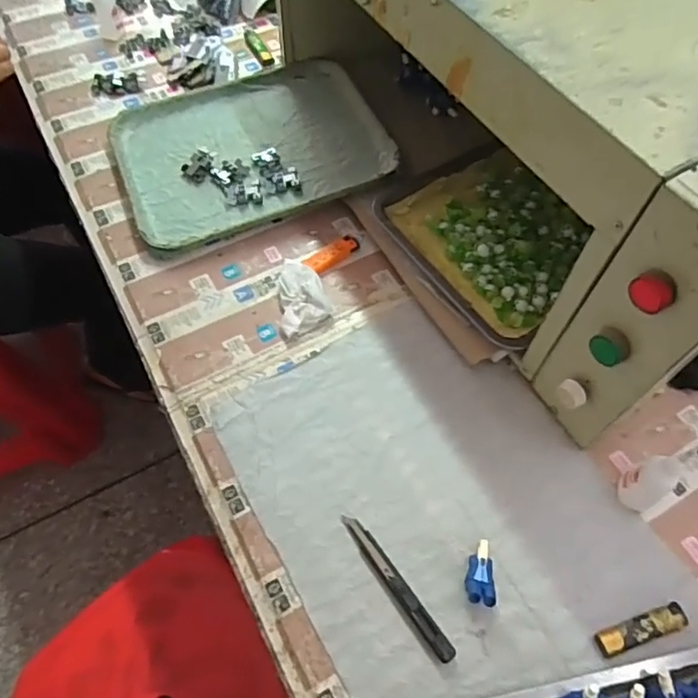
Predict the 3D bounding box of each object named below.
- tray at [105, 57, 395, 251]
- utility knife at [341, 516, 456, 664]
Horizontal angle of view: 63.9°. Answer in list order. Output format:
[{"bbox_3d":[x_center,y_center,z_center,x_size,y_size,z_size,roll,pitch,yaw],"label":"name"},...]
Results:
[{"bbox_3d":[-0.130,-0.274,0.747,0.338,0.023,0.262,-20,63,-11],"label":"tray"},{"bbox_3d":[0.041,0.207,0.492,0.017,0.009,0.143,-32,66,-17],"label":"utility knife"}]

